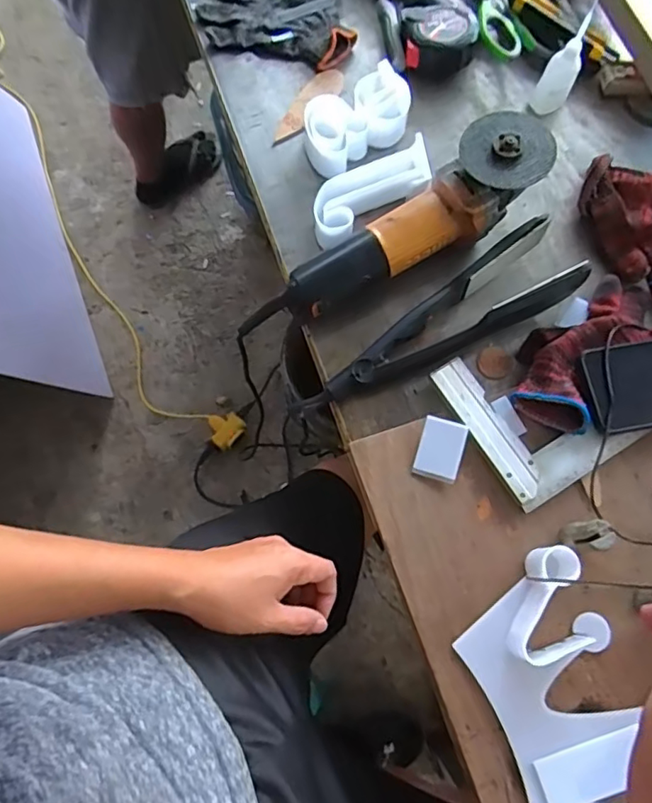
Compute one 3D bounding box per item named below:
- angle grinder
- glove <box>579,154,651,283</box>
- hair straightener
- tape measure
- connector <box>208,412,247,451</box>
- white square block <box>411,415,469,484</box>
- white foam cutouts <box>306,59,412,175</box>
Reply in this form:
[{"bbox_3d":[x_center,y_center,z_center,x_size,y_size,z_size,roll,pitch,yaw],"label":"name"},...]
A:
[{"bbox_3d":[0.089,-0.172,0.545,0.286,0.079,0.079,-35,76,-9],"label":"angle grinder"},{"bbox_3d":[0.358,-0.194,0.599,0.166,0.040,0.134,-5,73,-1],"label":"glove"},{"bbox_3d":[0.113,-0.080,0.547,0.272,0.055,0.076,-27,75,-7],"label":"hair straightener"},{"bbox_3d":[0.131,-0.423,0.661,0.084,0.039,0.083,0,73,1],"label":"tape measure"},{"bbox_3d":[-0.230,0.059,1.273,0.088,0.038,0.082,43,78,12],"label":"connector"},{"bbox_3d":[0.105,0.043,0.514,0.039,0.009,0.055,17,74,6],"label":"white square block"},{"bbox_3d":[0.035,-0.303,0.622,0.137,0.039,0.094,-40,77,-10],"label":"white foam cutouts"}]

